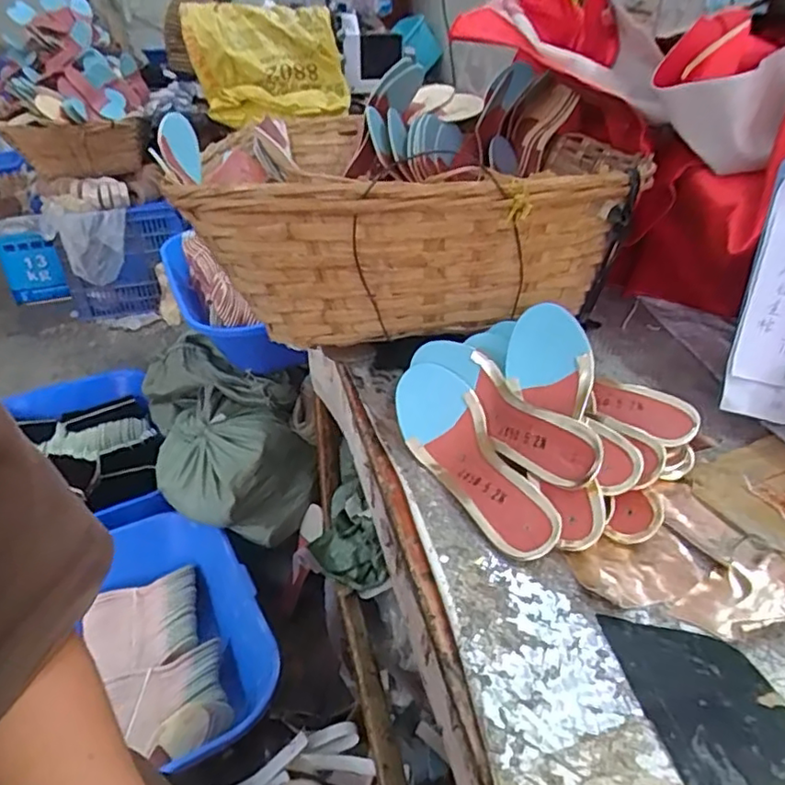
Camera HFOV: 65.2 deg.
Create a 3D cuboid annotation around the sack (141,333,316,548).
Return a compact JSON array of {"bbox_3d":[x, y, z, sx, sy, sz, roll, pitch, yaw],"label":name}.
[{"bbox_3d":[-0.354,0.086,1.302,0.293,0.245,0.448,-13,34,-18],"label":"sack"}]

